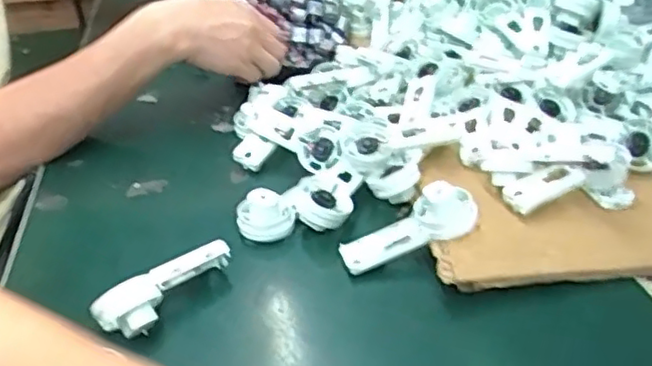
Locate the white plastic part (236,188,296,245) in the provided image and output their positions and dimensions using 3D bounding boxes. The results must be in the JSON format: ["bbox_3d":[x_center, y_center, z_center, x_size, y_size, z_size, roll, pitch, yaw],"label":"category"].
[{"bbox_3d":[-0.043,0.023,0.476,0.039,0.029,0.033,-8,31,-8],"label":"white plastic part"}]

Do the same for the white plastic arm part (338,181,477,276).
[{"bbox_3d":[0.052,0.030,0.439,0.092,0.027,0.031,-28,31,8],"label":"white plastic arm part"}]

